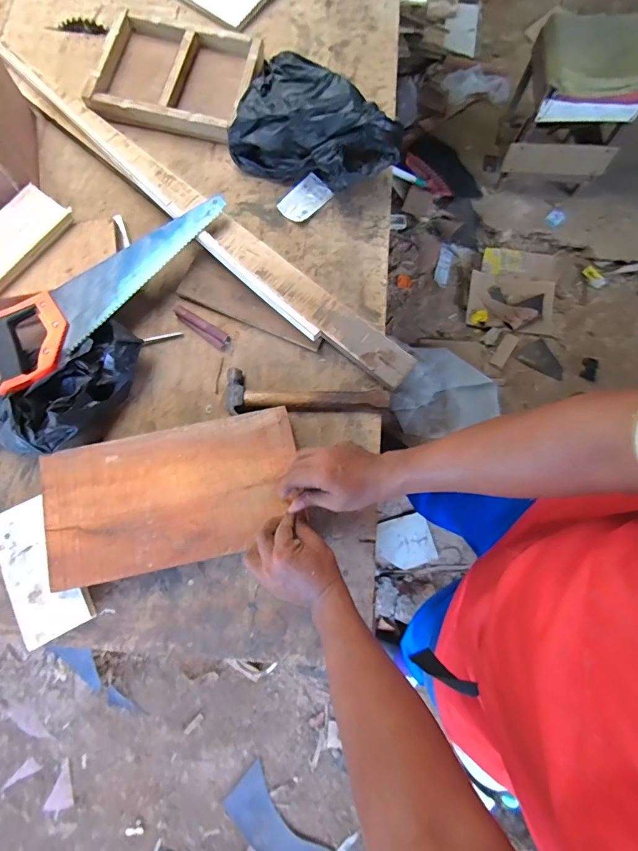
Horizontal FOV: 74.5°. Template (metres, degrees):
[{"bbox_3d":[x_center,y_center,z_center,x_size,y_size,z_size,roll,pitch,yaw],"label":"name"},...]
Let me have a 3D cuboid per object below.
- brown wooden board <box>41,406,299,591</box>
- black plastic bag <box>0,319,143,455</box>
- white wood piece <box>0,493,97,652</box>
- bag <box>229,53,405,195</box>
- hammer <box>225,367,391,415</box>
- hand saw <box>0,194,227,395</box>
[{"bbox_3d":[-0.204,0.095,0.589,0.344,0.010,0.187,-12,78,-2],"label":"brown wooden board"},{"bbox_3d":[-0.378,-0.043,0.627,0.260,0.072,0.127,-37,77,-11],"label":"black plastic bag"},{"bbox_3d":[-0.393,0.199,0.589,0.091,0.026,0.193,-27,79,-5],"label":"white wood piece"},{"bbox_3d":[-0.001,-0.510,0.728,0.287,0.111,0.167,22,77,4],"label":"bag"},{"bbox_3d":[-0.017,-0.054,0.660,0.250,0.028,0.065,0,73,0],"label":"hammer"},{"bbox_3d":[-0.339,-0.237,0.659,0.114,0.021,0.428,41,77,11],"label":"hand saw"}]

